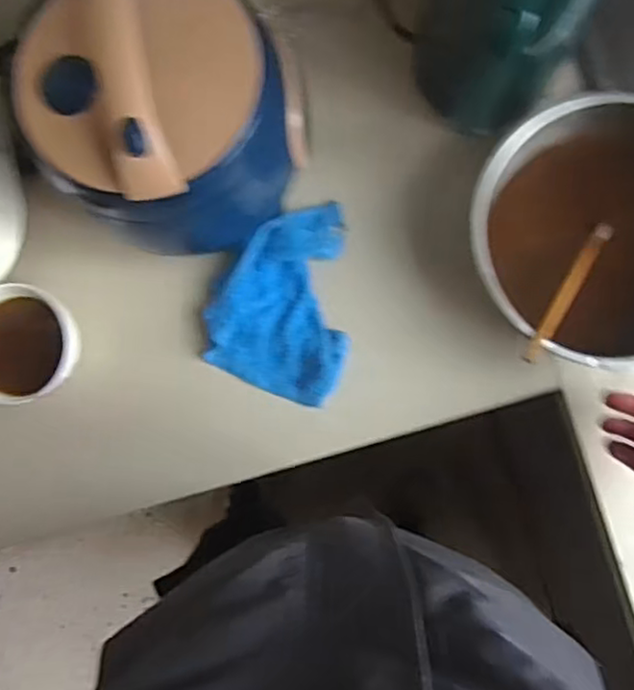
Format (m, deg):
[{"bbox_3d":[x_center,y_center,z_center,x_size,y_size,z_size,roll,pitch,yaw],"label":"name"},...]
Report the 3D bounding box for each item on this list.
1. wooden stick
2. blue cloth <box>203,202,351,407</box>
[{"bbox_3d":[0.216,-0.047,0.571,0.014,0.011,0.156,34,68,6],"label":"wooden stick"},{"bbox_3d":[-0.035,-0.043,0.637,0.128,0.031,0.184,5,86,4],"label":"blue cloth"}]

